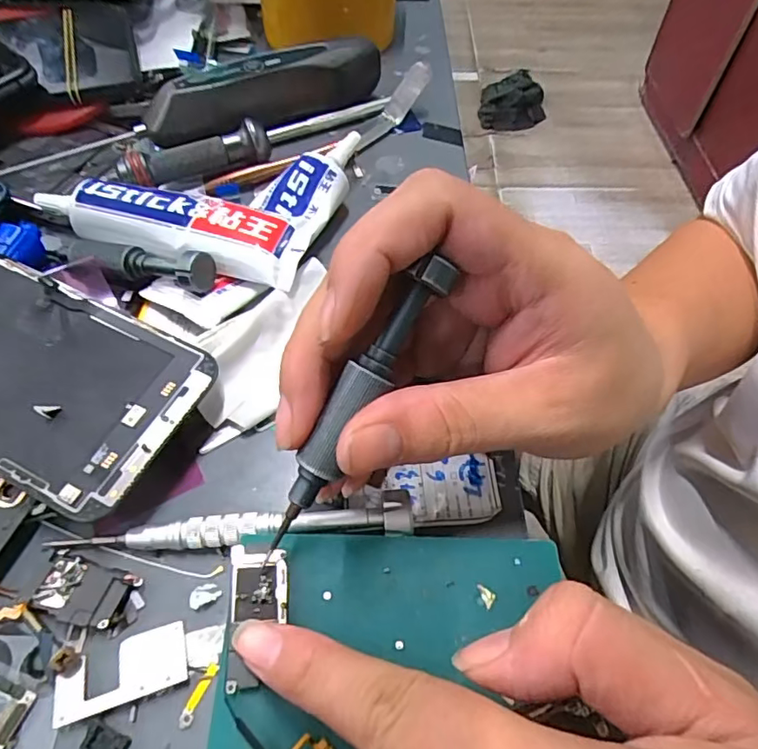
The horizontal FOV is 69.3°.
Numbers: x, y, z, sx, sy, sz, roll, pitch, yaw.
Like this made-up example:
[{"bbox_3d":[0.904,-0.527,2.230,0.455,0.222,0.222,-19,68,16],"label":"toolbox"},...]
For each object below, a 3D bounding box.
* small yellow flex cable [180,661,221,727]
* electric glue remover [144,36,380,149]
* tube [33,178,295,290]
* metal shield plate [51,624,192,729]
[{"bbox_3d":[-0.056,0.100,0.171,0.004,0.004,0.019,19,58,12],"label":"small yellow flex cable"},{"bbox_3d":[-0.063,-0.162,0.318,0.137,0.037,0.031,-25,60,-17],"label":"electric glue remover"},{"bbox_3d":[-0.103,-0.072,0.255,0.130,0.014,0.032,13,57,8],"label":"tube"},{"bbox_3d":[-0.081,0.094,0.173,0.039,0.005,0.020,-16,58,-11],"label":"metal shield plate"}]

